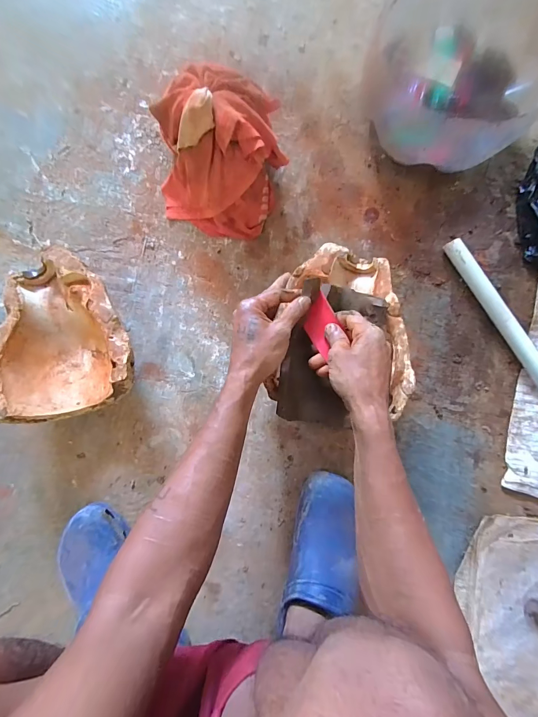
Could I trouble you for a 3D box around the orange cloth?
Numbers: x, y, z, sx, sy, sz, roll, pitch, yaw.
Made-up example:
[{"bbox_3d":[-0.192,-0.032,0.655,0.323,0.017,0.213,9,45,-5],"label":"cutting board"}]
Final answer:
[{"bbox_3d":[-0.073,-0.288,0.472,0.172,0.133,0.171,25,89,3],"label":"orange cloth"}]

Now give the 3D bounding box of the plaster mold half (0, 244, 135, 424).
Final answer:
[{"bbox_3d":[-0.301,-0.034,0.491,0.184,0.103,0.229,-25,87,2],"label":"plaster mold half"}]

